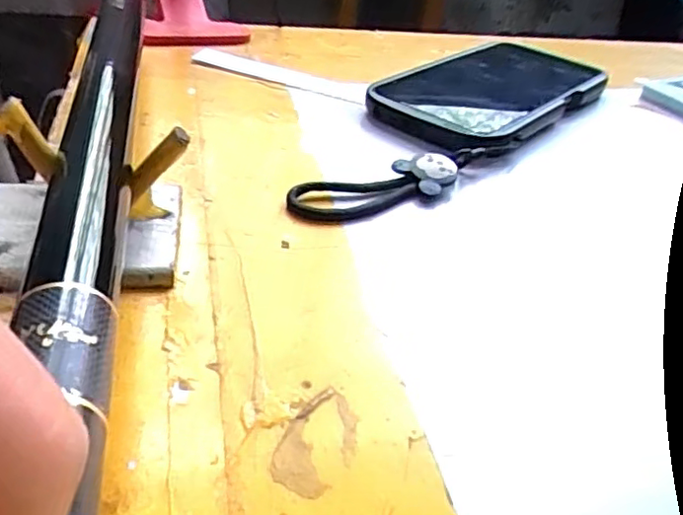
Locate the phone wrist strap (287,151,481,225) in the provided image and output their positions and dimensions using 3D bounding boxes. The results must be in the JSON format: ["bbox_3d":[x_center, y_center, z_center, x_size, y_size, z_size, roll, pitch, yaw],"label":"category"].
[{"bbox_3d":[0.023,-0.033,0.255,0.095,0.009,0.026,-18,41,-31],"label":"phone wrist strap"}]

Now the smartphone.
[{"bbox_3d":[0.087,-0.096,0.349,0.082,0.013,0.169,28,40,29],"label":"smartphone"}]

